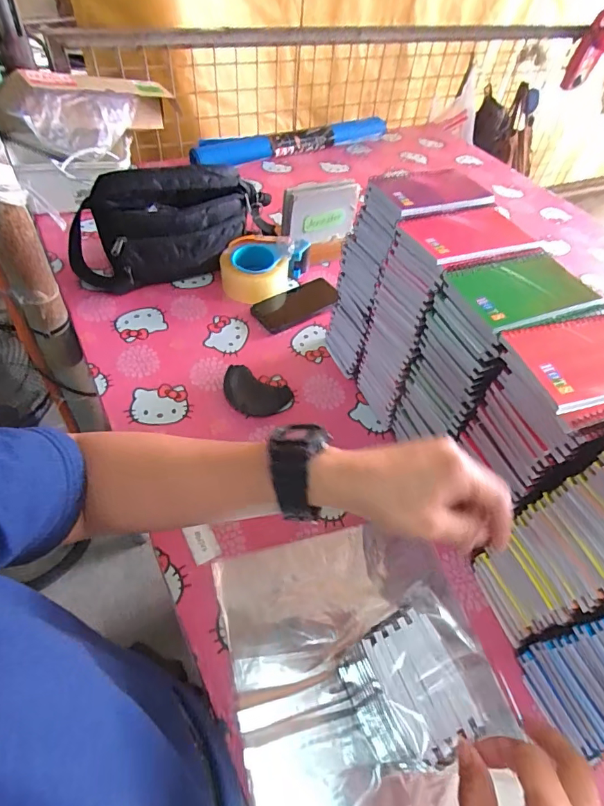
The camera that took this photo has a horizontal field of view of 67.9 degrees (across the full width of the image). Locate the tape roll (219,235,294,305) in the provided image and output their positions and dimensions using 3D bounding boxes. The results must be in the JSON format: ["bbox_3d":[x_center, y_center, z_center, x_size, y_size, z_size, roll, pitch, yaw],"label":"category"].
[{"bbox_3d":[-0.084,-0.243,0.818,0.123,0.071,0.125,3,51,-3],"label":"tape roll"}]

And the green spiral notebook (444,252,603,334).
[{"bbox_3d":[0.219,-0.113,0.438,0.132,0.011,0.087,-16,54,-18],"label":"green spiral notebook"}]

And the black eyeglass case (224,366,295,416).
[{"bbox_3d":[-0.071,-0.011,0.660,0.103,0.028,0.072,24,53,14],"label":"black eyeglass case"}]

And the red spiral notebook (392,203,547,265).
[{"bbox_3d":[0.180,-0.183,0.494,0.134,0.018,0.092,-19,55,-19],"label":"red spiral notebook"}]

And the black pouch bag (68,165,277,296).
[{"bbox_3d":[-0.213,-0.301,0.777,0.363,0.175,0.091,-15,54,-17],"label":"black pouch bag"}]

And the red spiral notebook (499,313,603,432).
[{"bbox_3d":[0.247,-0.032,0.377,0.127,0.018,0.097,-11,53,-14],"label":"red spiral notebook"}]

